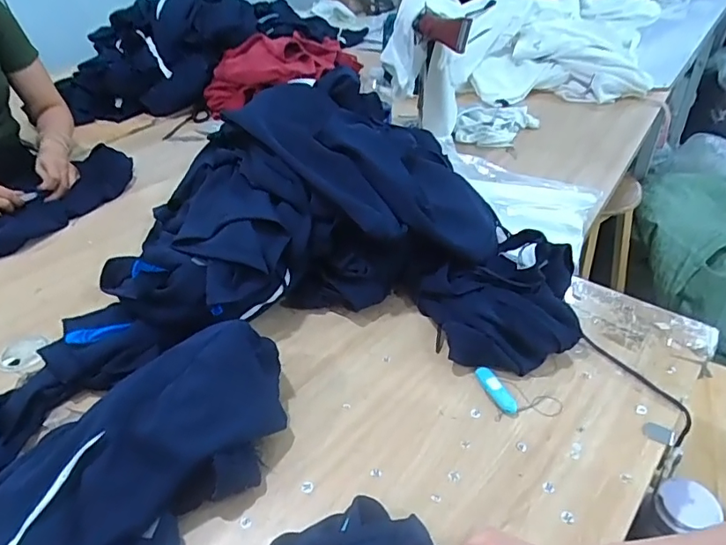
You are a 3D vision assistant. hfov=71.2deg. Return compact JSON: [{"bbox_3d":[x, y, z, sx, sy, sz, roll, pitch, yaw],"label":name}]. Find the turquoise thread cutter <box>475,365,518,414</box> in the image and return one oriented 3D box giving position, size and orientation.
[{"bbox_3d":[0.154,0.136,0.592,0.017,0.012,0.070,-16,40,-16],"label":"turquoise thread cutter"}]

